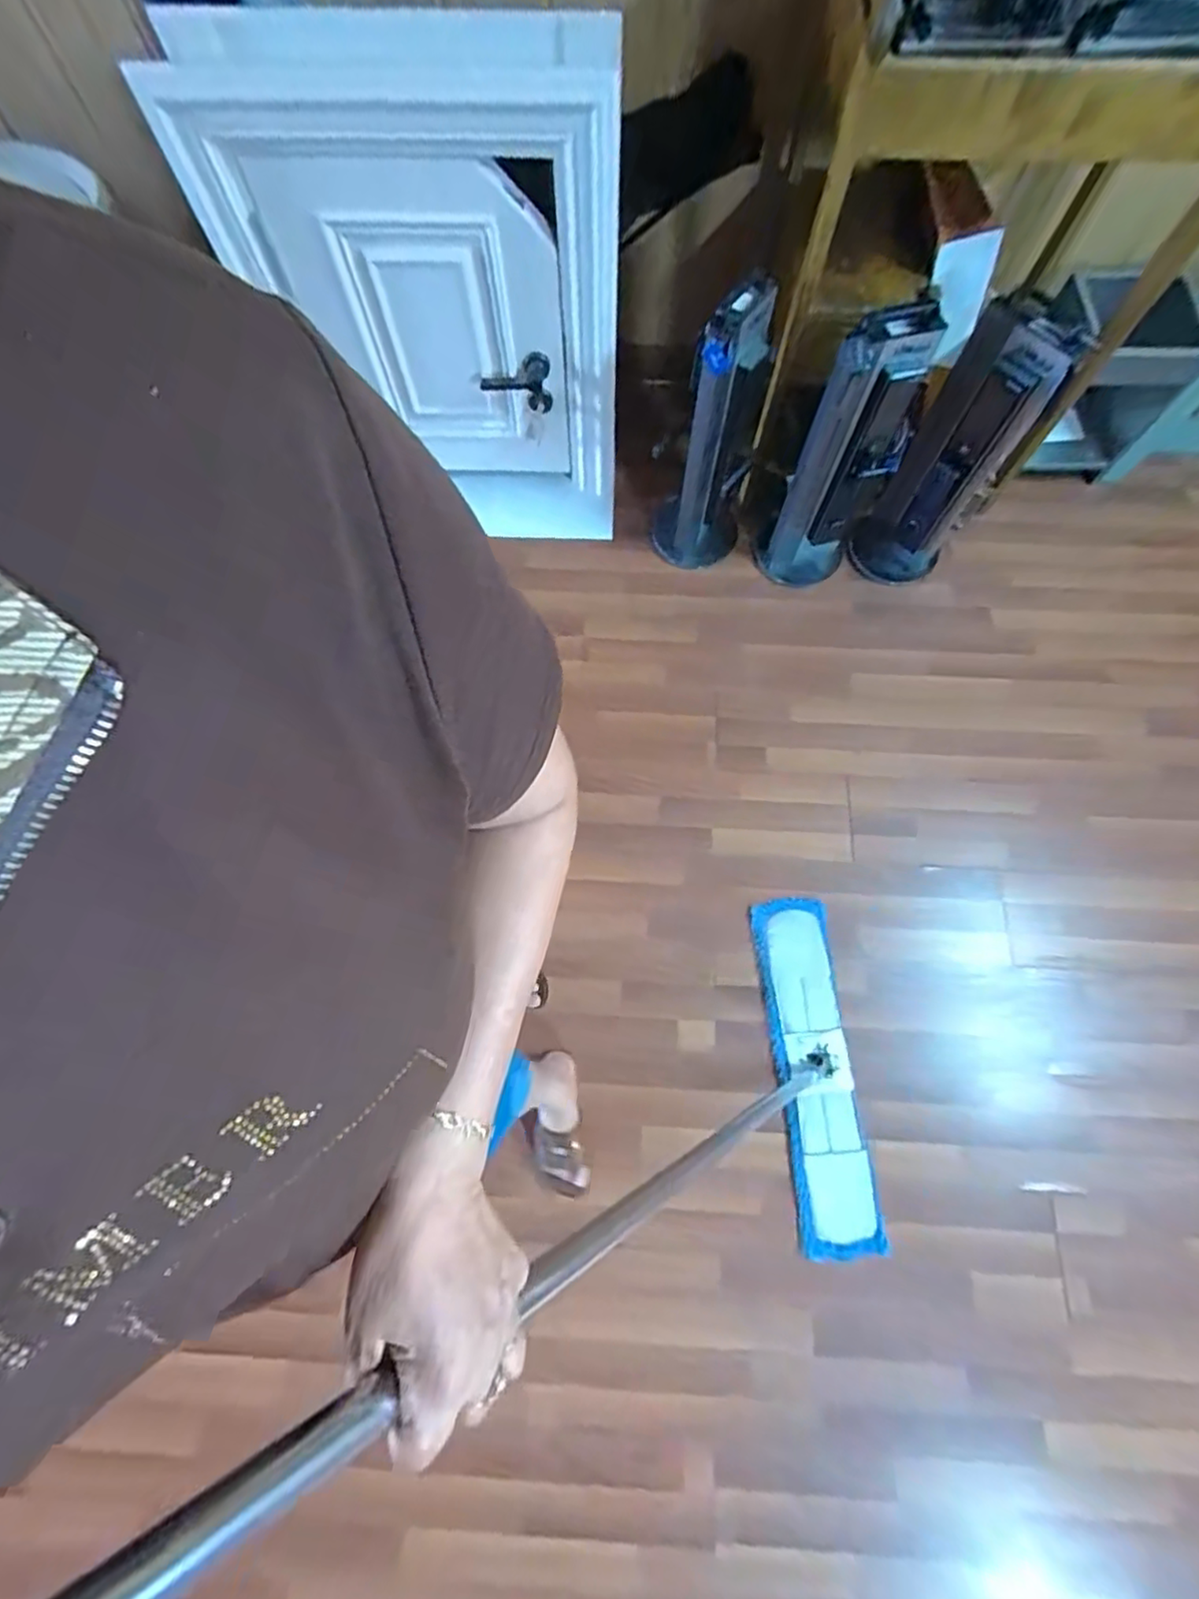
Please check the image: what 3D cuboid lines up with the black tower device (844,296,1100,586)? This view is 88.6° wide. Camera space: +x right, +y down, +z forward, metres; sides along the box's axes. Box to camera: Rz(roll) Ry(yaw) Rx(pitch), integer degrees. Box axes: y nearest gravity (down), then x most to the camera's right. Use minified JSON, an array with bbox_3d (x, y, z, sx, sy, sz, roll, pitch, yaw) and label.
[{"bbox_3d":[0.711,-0.688,1.251,0.198,0.525,0.214,30,75,11],"label":"black tower device"}]

